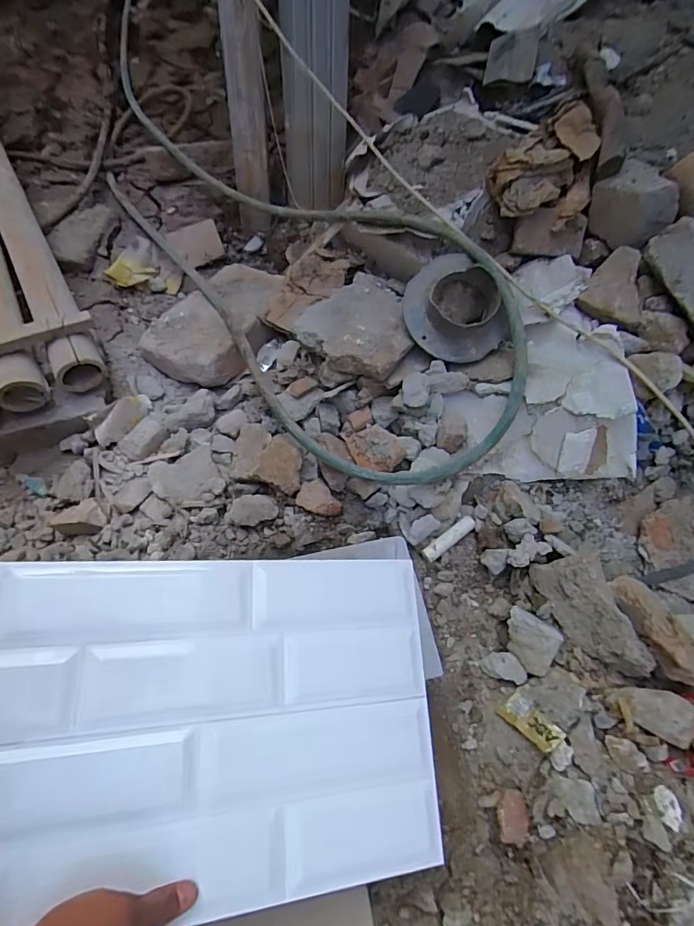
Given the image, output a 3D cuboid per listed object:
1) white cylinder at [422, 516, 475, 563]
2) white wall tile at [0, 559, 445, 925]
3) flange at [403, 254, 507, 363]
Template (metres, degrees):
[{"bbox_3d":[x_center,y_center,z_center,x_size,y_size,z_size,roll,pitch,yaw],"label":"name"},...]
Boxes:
[{"bbox_3d":[0.155,0.115,0.712,0.096,0.028,0.022,-34,70,-16],"label":"white cylinder"},{"bbox_3d":[-0.190,0.236,0.417,0.575,0.012,0.291,4,69,-19],"label":"white wall tile"},{"bbox_3d":[0.170,-0.241,0.747,0.169,0.076,0.152,40,95,0],"label":"flange"}]

